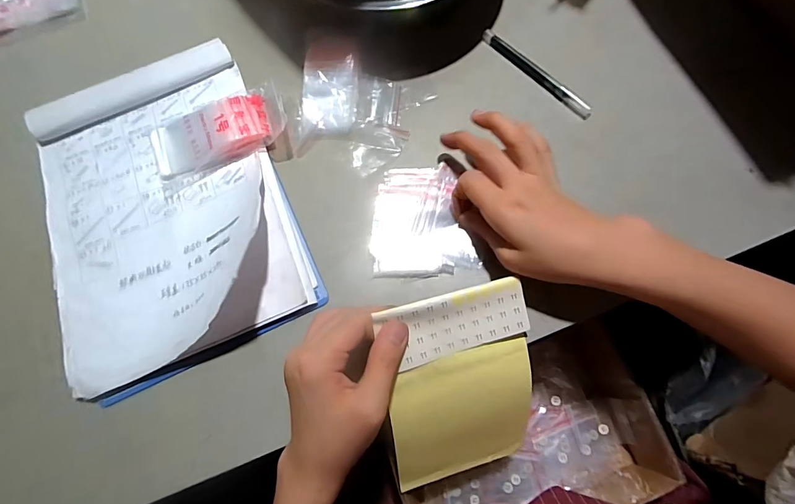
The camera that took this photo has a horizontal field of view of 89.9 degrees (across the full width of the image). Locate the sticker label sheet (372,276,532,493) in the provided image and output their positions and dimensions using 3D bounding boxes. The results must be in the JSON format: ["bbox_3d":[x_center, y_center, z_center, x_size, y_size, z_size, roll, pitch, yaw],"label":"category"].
[{"bbox_3d":[0.053,0.119,0.336,0.121,0.015,0.181,-11,112,-11],"label":"sticker label sheet"}]

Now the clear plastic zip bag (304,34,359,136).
[{"bbox_3d":[-0.069,-0.172,0.410,0.055,0.018,0.100,0,73,4],"label":"clear plastic zip bag"}]

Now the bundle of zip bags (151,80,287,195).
[{"bbox_3d":[-0.179,-0.121,0.393,0.137,0.019,0.070,-25,73,-4],"label":"bundle of zip bags"}]

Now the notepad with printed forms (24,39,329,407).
[{"bbox_3d":[-0.225,-0.046,0.380,0.221,0.028,0.308,-24,73,-4],"label":"notepad with printed forms"}]

